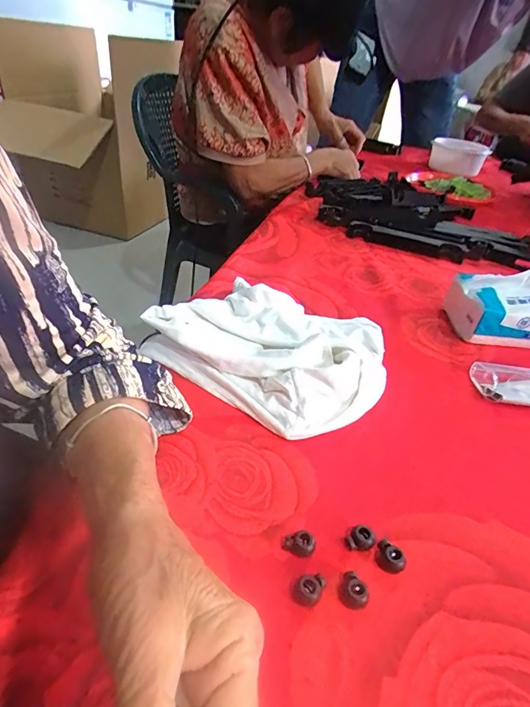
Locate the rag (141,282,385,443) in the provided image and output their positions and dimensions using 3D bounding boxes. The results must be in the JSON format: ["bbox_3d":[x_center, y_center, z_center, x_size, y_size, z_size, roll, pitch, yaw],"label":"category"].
[{"bbox_3d":[0.013,-0.018,0.414,0.228,0.049,0.182,25,41,24],"label":"rag"}]

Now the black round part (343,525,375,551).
[{"bbox_3d":[0.063,0.122,0.265,0.018,0.012,0.012,-1,37,-8],"label":"black round part"}]

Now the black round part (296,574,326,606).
[{"bbox_3d":[0.027,0.139,0.239,0.015,0.011,0.015,3,37,-3],"label":"black round part"}]

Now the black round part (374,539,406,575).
[{"bbox_3d":[0.079,0.130,0.256,0.013,0.011,0.020,-24,46,-33],"label":"black round part"}]

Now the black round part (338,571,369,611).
[{"bbox_3d":[0.052,0.140,0.239,0.013,0.012,0.020,-10,39,-20],"label":"black round part"}]

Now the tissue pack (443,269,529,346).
[{"bbox_3d":[0.310,-0.059,0.482,0.164,0.080,0.095,3,35,-5],"label":"tissue pack"}]

